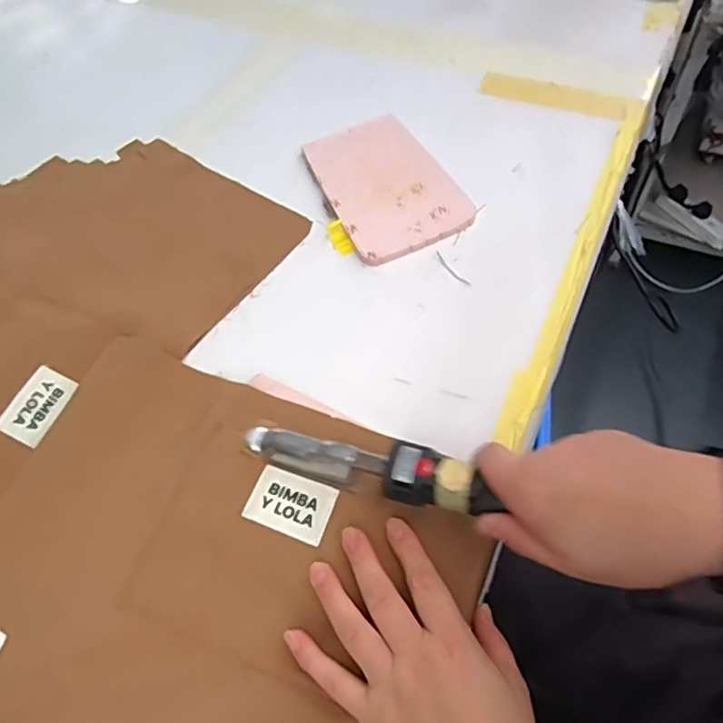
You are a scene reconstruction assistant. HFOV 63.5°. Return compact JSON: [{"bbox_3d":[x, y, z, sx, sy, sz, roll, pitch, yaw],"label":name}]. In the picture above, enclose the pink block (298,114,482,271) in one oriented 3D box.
[{"bbox_3d":[0.023,-0.174,0.572,0.114,0.014,0.176,-22,61,-10],"label":"pink block"}]

